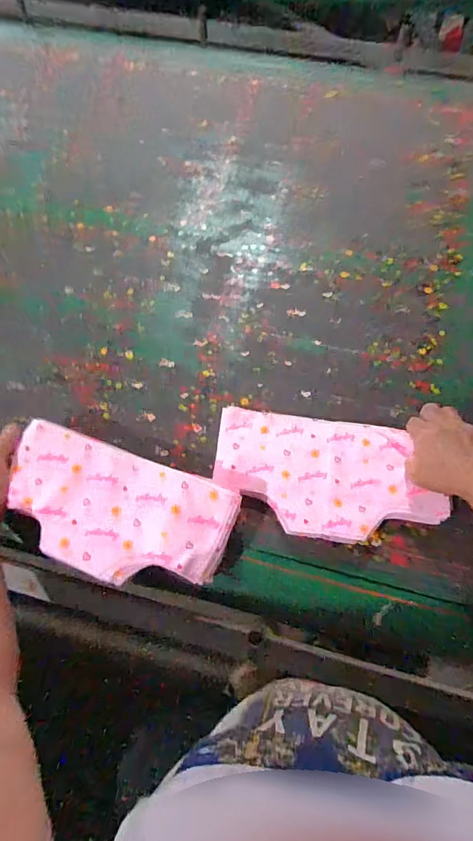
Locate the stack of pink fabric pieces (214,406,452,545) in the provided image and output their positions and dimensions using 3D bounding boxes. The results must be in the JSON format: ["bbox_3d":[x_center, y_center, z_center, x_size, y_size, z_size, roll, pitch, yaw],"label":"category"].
[{"bbox_3d":[0.128,0.080,0.615,0.316,0.019,0.169,8,68,3],"label":"stack of pink fabric pieces"}]

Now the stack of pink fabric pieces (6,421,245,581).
[{"bbox_3d":[-0.160,0.115,0.558,0.298,0.022,0.160,19,69,7],"label":"stack of pink fabric pieces"}]

